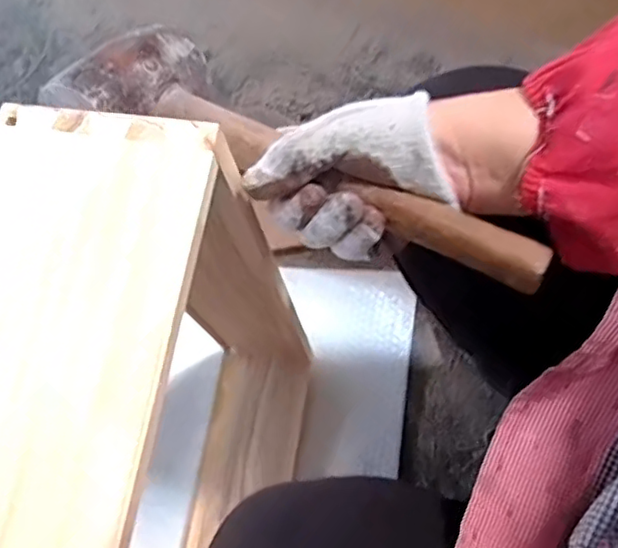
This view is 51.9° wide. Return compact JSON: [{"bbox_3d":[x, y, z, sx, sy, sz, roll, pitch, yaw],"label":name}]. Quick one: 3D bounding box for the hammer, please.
[{"bbox_3d":[-0.009,-0.058,0.355,0.285,0.046,0.087,31,76,13],"label":"hammer"}]

